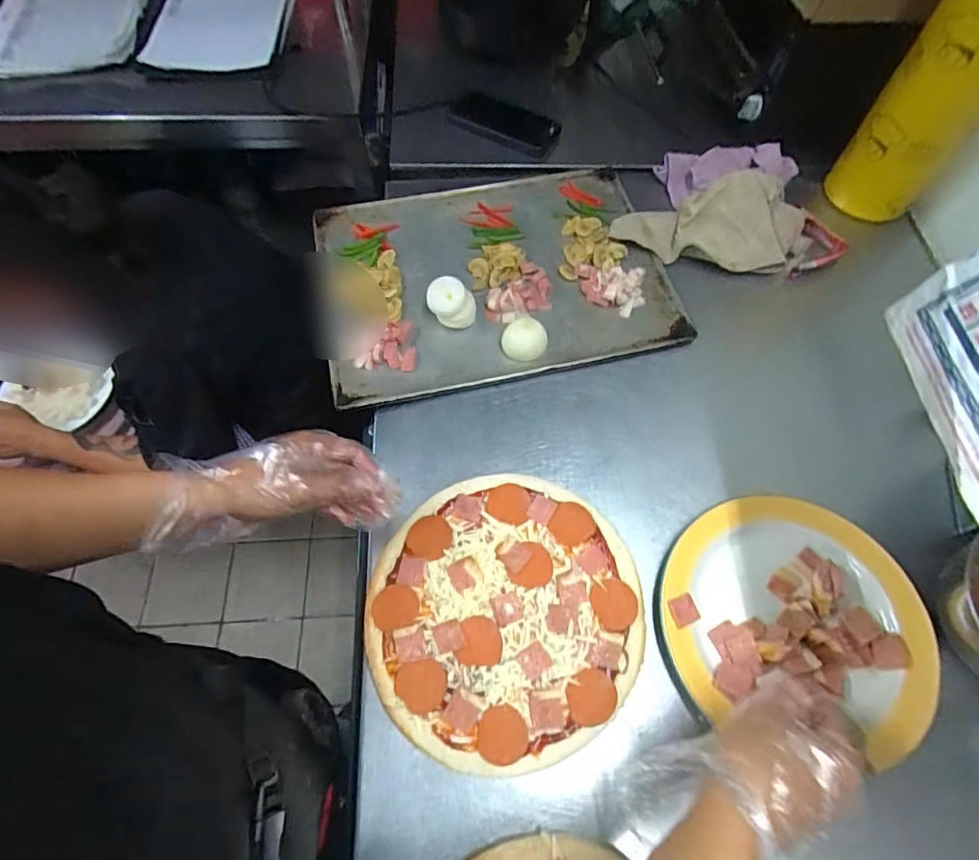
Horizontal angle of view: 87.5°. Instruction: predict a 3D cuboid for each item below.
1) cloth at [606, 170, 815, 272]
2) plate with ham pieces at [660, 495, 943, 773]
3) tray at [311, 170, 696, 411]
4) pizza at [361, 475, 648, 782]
[{"bbox_3d":[0.308,-0.267,0.680,0.248,0.036,0.146,-20,66,-10],"label":"cloth"},{"bbox_3d":[0.286,0.168,0.487,0.226,0.029,0.211,11,65,5],"label":"plate with ham pieces"},{"bbox_3d":[0.005,-0.214,0.662,0.432,0.033,0.328,-12,65,-6],"label":"tray"},{"bbox_3d":[0.015,0.168,0.485,0.244,0.032,0.256,9,64,4],"label":"pizza"}]

